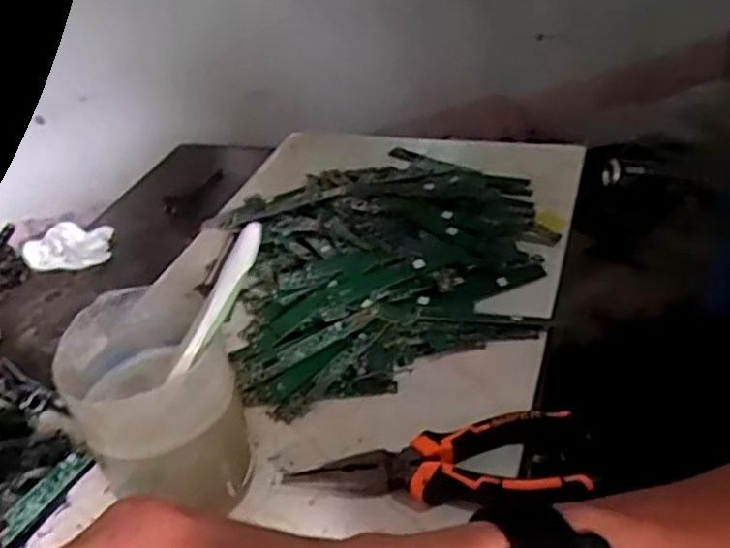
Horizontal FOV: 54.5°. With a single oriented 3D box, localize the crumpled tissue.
[{"bbox_3d":[-0.258,-0.025,0.616,0.069,0.020,0.054,-12,35,-4],"label":"crumpled tissue"}]

